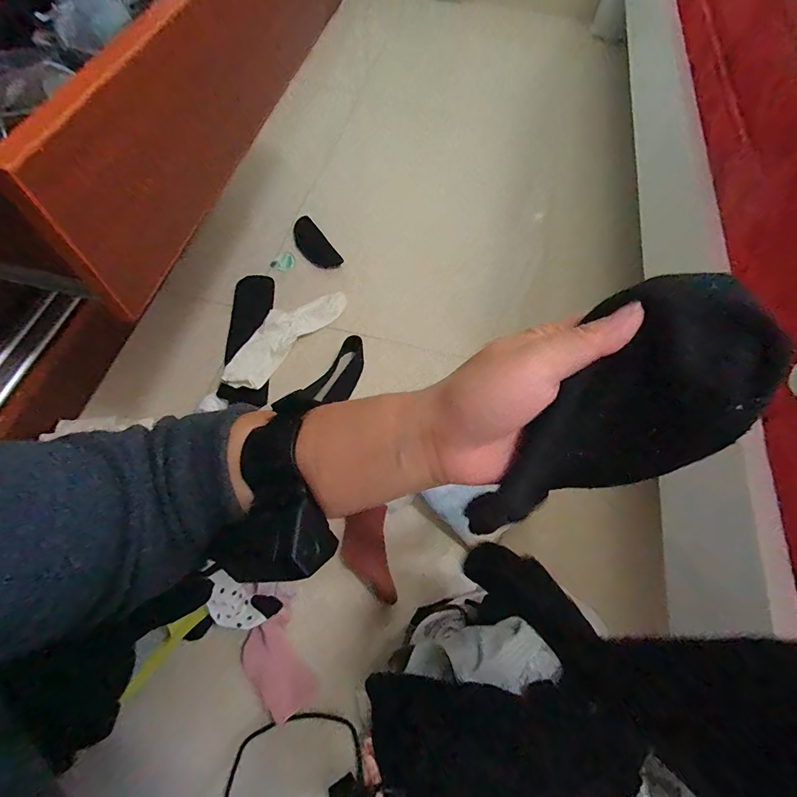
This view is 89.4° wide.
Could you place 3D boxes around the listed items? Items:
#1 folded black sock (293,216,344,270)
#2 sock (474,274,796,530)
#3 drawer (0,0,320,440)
[{"bbox_3d":[-0.189,-0.347,0.903,0.063,0.009,0.165,-28,68,-16],"label":"folded black sock"},{"bbox_3d":[0.098,0.015,0.198,0.152,0.035,0.074,-47,69,22],"label":"sock"},{"bbox_3d":[-0.426,-0.469,0.503,0.509,0.158,0.676,11,64,2],"label":"drawer"}]

